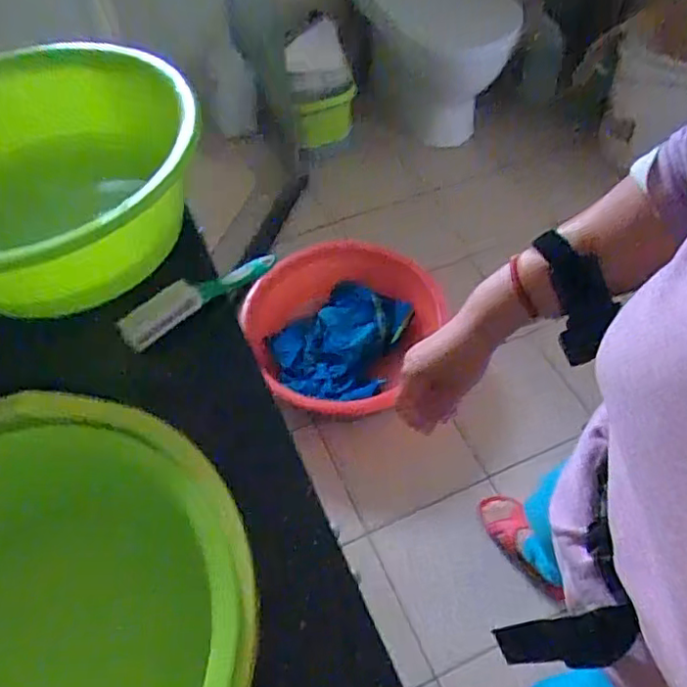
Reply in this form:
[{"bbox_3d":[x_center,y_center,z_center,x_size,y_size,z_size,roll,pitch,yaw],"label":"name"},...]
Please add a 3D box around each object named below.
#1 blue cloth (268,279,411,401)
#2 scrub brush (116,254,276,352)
[{"bbox_3d":[0.012,-0.002,1.588,0.323,0.119,0.412,38,64,25],"label":"blue cloth"},{"bbox_3d":[-0.156,-0.054,0.668,0.183,0.044,0.030,-30,59,-17],"label":"scrub brush"}]

